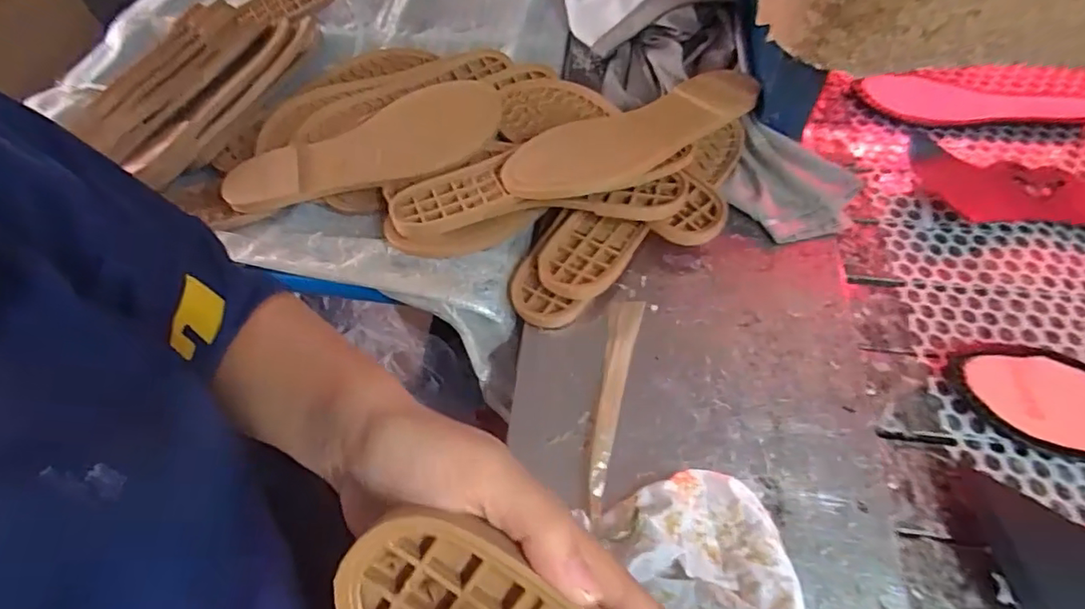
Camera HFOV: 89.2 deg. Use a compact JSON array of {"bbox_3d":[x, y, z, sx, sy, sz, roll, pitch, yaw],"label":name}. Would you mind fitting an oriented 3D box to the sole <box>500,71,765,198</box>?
[{"bbox_3d":[0.081,-0.137,0.444,0.234,0.015,0.085,-24,48,-13],"label":"sole"}]

